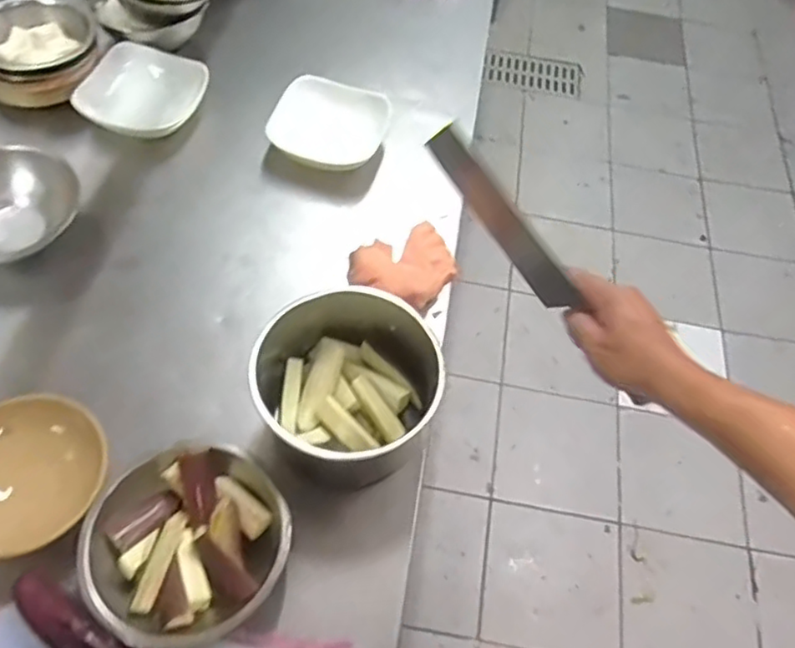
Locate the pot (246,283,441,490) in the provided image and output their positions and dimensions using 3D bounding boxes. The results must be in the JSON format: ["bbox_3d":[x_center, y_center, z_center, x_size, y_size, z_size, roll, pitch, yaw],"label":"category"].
[{"bbox_3d":[-0.056,0.058,0.664,0.158,0.110,0.191,-37,68,-24],"label":"pot"}]

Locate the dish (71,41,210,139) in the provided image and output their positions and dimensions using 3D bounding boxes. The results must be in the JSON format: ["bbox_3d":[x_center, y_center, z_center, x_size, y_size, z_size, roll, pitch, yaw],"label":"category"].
[{"bbox_3d":[-0.349,-0.311,0.888,0.153,0.054,0.125,20,58,7],"label":"dish"}]

